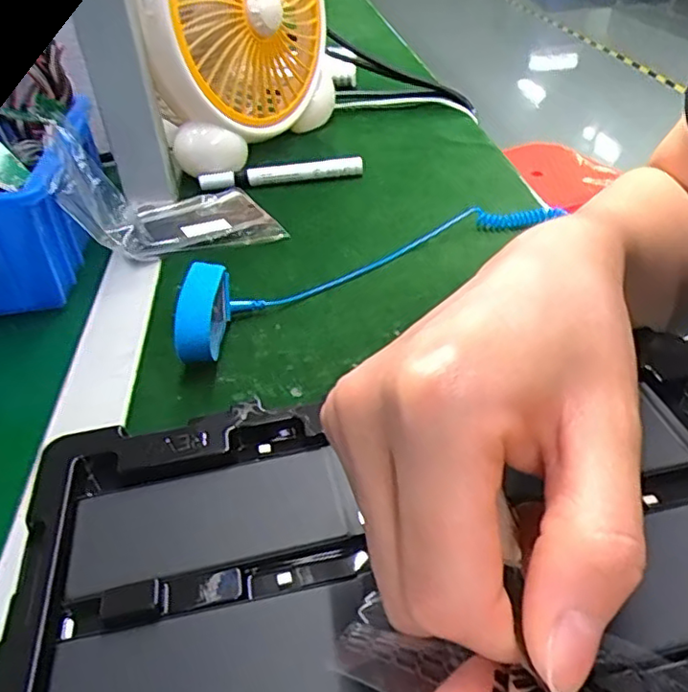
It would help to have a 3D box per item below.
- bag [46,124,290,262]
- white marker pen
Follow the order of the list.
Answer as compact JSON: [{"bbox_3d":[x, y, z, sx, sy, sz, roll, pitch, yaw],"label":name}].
[{"bbox_3d":[-0.133,-0.115,0.467,0.145,0.095,0.102,-19,40,-19],"label":"bag"},{"bbox_3d":[-0.055,-0.152,0.555,0.142,0.020,0.016,-9,37,-6],"label":"white marker pen"}]

